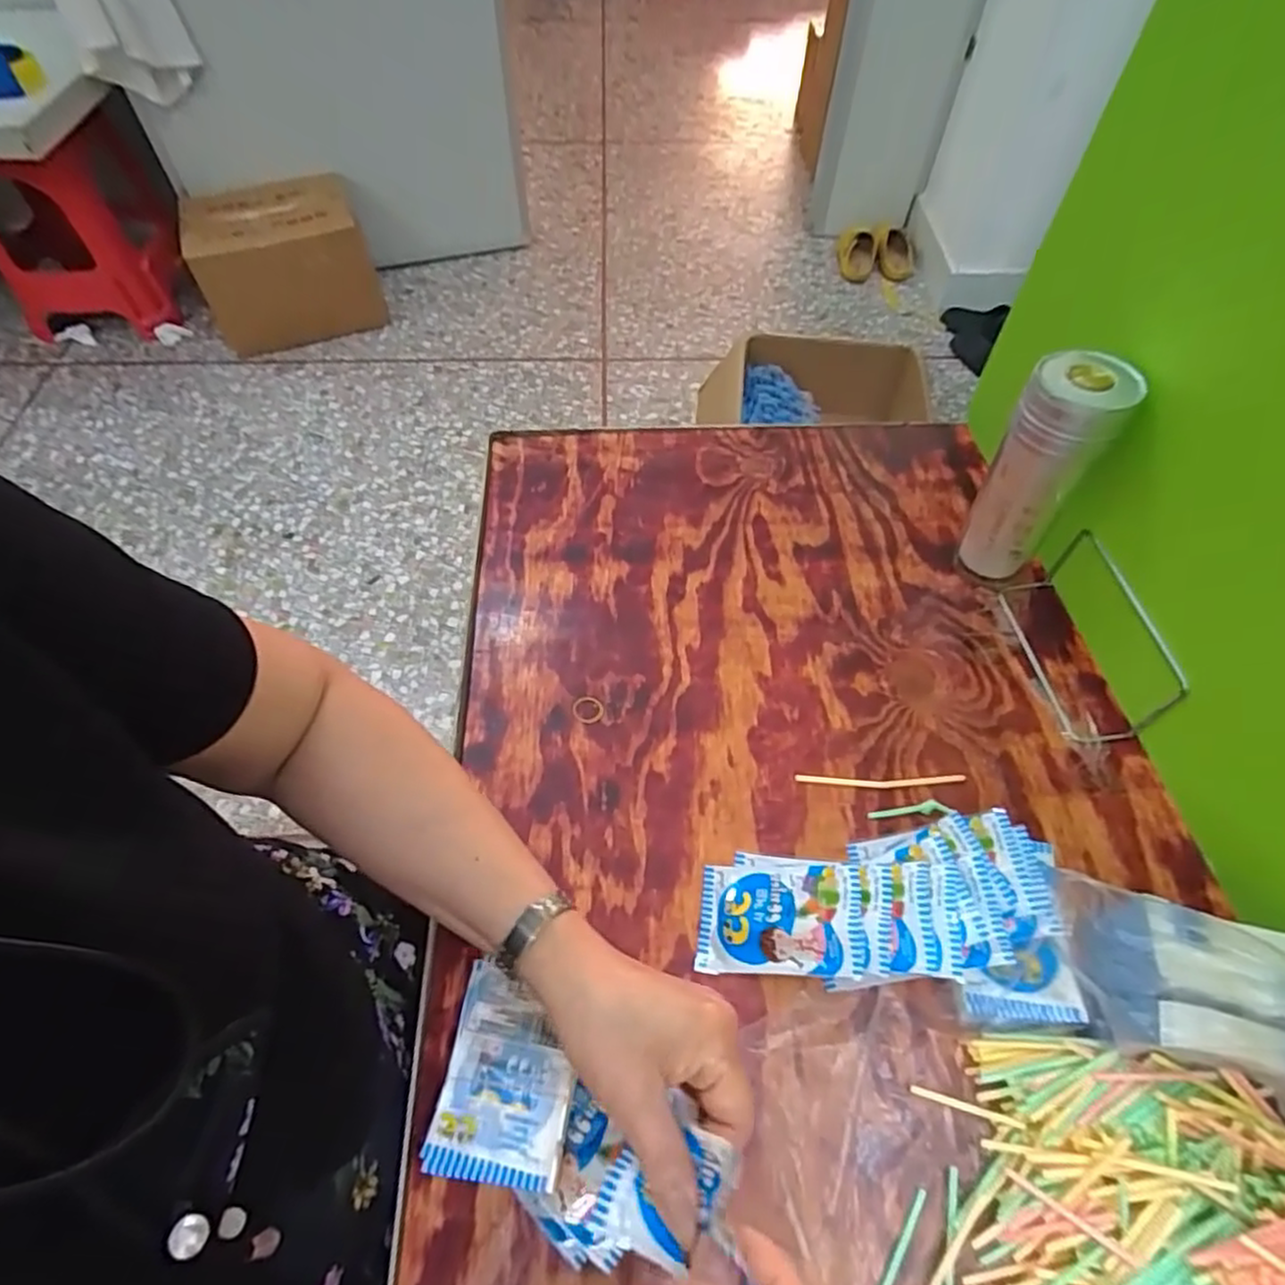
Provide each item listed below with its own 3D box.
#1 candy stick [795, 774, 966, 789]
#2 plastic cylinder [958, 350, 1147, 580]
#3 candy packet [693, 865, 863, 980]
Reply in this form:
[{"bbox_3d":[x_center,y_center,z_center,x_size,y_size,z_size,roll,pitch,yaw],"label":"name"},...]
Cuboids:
[{"bbox_3d":[0.175,0.102,0.512,0.122,0.004,0.010,1,57,1],"label":"candy stick"},{"bbox_3d":[0.302,-0.126,0.546,0.066,0.193,0.058,39,65,22],"label":"plastic cylinder"},{"bbox_3d":[0.084,0.174,0.438,0.101,0.011,0.065,-10,50,27],"label":"candy packet"}]

